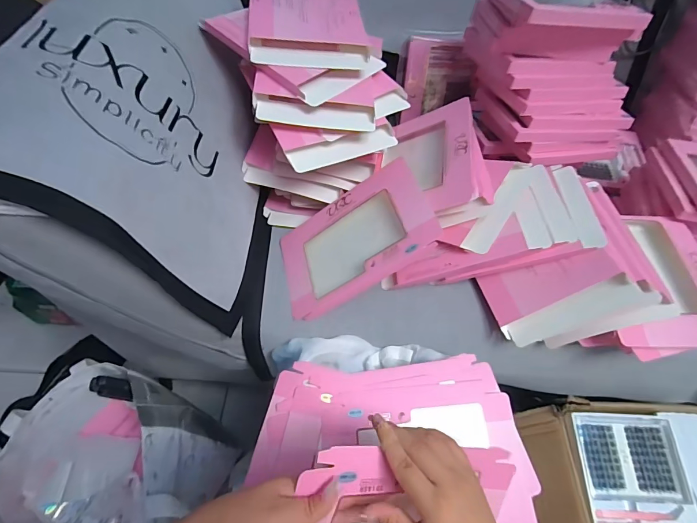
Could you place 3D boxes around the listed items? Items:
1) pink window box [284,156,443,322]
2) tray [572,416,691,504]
[{"bbox_3d":[0.005,-0.032,0.542,0.233,0.013,0.157,-32,54,19],"label":"pink window box"},{"bbox_3d":[0.421,0.291,0.564,0.144,0.022,0.111,4,54,-1],"label":"tray"}]

